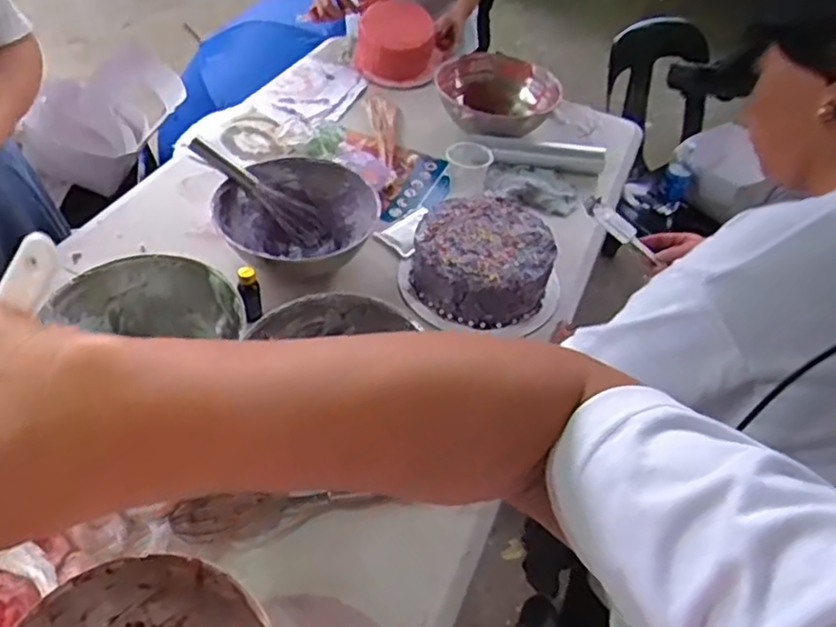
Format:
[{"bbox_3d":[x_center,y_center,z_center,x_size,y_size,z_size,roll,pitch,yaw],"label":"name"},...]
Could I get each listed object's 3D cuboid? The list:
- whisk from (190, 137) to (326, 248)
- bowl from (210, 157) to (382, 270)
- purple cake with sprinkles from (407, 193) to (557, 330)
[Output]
[{"bbox_3d":[-0.251,-0.197,1.045,0.244,0.043,0.053,37,46,-20],"label":"whisk"},{"bbox_3d":[-0.182,-0.127,1.021,0.247,0.108,0.199,-7,50,-11],"label":"bowl"},{"bbox_3d":[0.096,-0.082,0.987,0.198,0.085,0.208,1,48,-5],"label":"purple cake with sprinkles"}]

